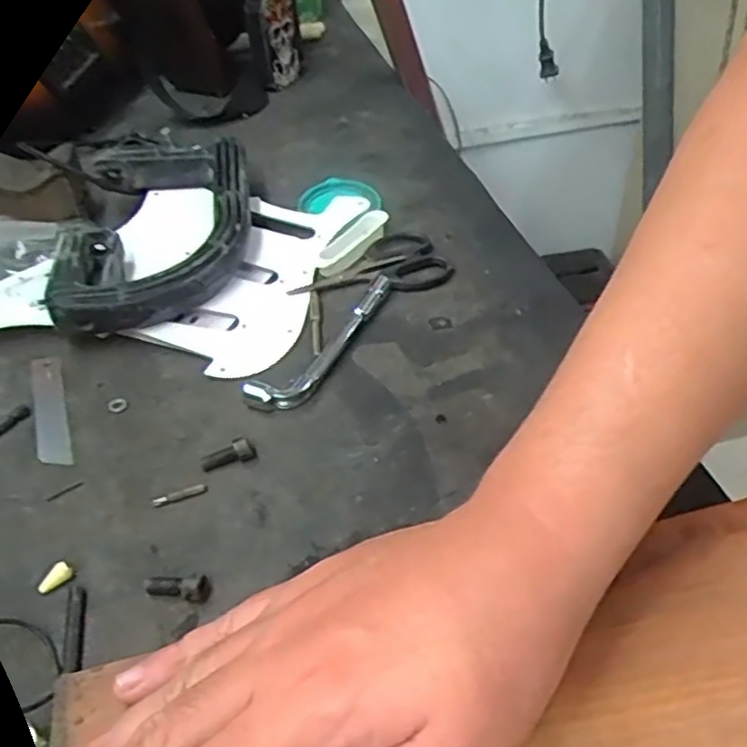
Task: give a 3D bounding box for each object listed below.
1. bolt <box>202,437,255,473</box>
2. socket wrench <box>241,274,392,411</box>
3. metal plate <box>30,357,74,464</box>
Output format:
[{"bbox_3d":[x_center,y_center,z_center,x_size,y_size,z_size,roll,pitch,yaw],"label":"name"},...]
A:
[{"bbox_3d":[-0.079,0.044,0.383,0.028,0.010,0.011,-16,44,-13],"label":"bolt"},{"bbox_3d":[-0.024,-0.022,0.446,0.028,0.014,0.137,24,50,26],"label":"socket wrench"},{"bbox_3d":[-0.193,0.017,0.423,0.019,0.004,0.099,-18,45,-15],"label":"metal plate"}]

